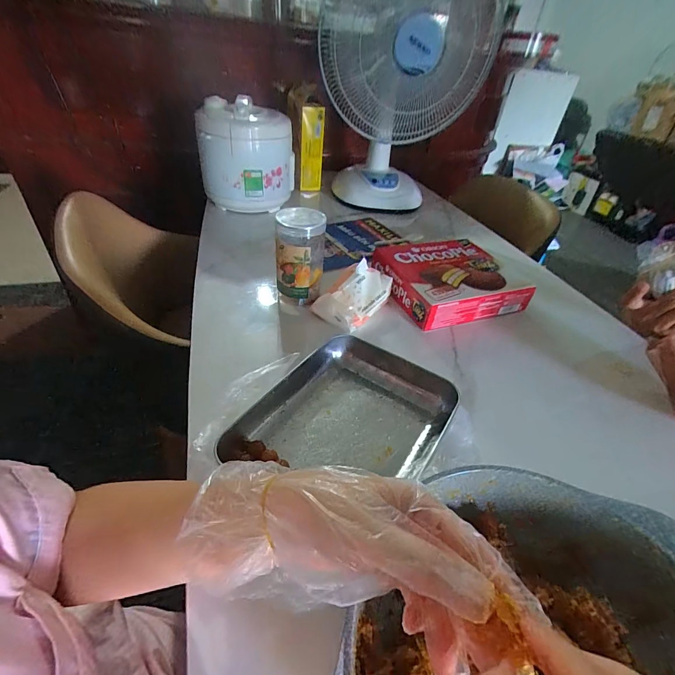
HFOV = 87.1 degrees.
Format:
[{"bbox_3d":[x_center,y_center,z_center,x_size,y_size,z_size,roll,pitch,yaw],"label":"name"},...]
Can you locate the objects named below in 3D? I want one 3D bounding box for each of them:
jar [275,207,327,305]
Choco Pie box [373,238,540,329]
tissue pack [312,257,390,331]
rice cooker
[{"bbox_3d":[-0.067,-0.139,0.633,0.082,0.156,0.080,3,40,-6],"label":"jar"},{"bbox_3d":[0.216,-0.125,0.724,0.251,0.058,0.232,-9,43,-19],"label":"Choco Pie box"},{"bbox_3d":[0.031,-0.084,0.640,0.101,0.069,0.144,30,45,24],"label":"tissue pack"},{"bbox_3d":[-0.237,-0.457,0.932,0.228,0.241,0.207,-11,43,-21],"label":"rice cooker"}]

